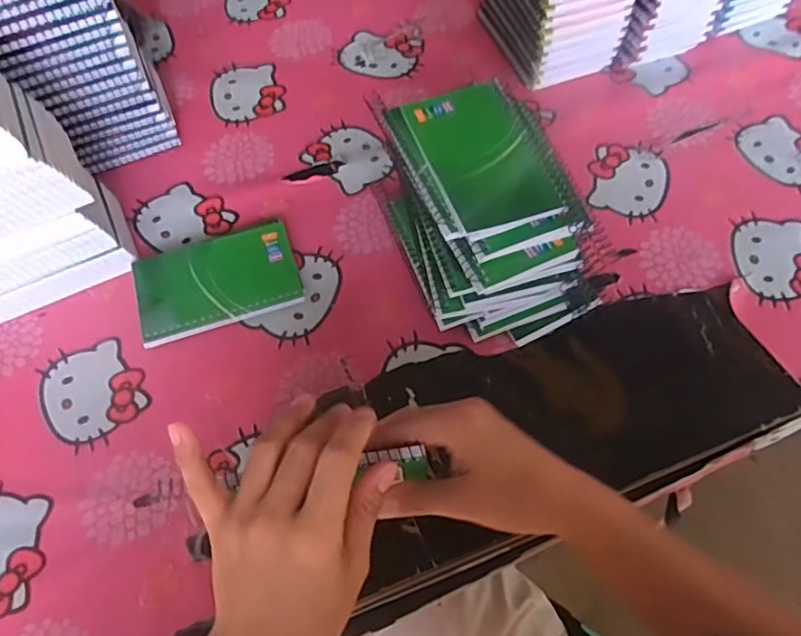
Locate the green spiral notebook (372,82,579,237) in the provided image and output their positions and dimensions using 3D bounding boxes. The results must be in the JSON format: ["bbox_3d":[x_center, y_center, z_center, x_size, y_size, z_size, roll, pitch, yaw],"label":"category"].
[{"bbox_3d":[0.056,-0.118,0.437,0.103,0.015,0.130,-22,63,-10],"label":"green spiral notebook"}]

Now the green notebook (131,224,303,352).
[{"bbox_3d":[-0.150,-0.031,0.499,0.128,0.013,0.082,-17,62,-7],"label":"green notebook"}]

